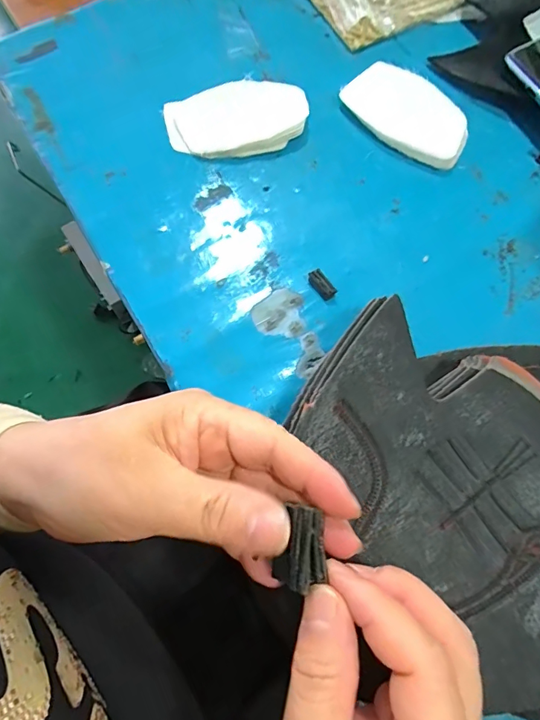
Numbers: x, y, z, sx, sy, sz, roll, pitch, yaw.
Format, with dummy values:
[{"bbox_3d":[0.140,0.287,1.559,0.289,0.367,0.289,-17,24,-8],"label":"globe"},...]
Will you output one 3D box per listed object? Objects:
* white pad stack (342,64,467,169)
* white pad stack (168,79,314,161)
[{"bbox_3d":[0.104,-0.185,0.329,0.097,0.017,0.047,40,77,9],"label":"white pad stack"},{"bbox_3d":[-0.023,-0.176,0.323,0.103,0.019,0.054,-11,75,-5],"label":"white pad stack"}]

